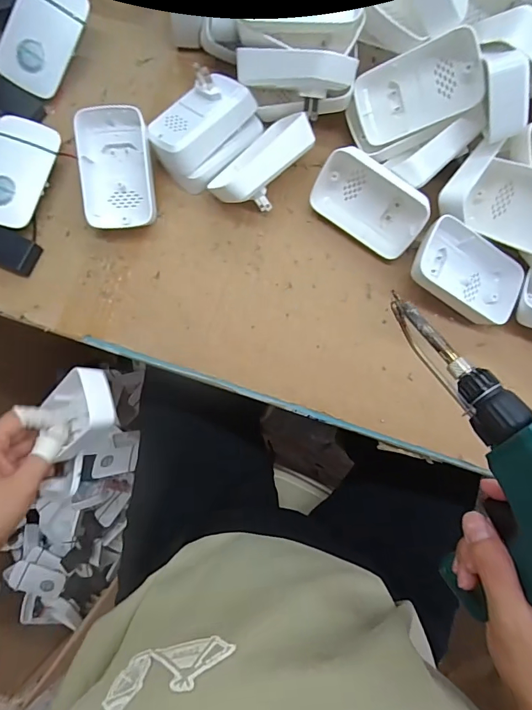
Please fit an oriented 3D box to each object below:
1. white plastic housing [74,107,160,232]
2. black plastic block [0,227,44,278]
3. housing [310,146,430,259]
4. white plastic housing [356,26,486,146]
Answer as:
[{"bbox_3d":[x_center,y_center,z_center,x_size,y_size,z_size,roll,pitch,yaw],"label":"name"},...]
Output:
[{"bbox_3d":[-0.130,-0.161,0.373,0.061,0.027,0.098,-5,100,-15],"label":"white plastic housing"},{"bbox_3d":[-0.230,-0.093,0.381,0.050,0.016,0.032,22,82,3],"label":"black plastic block"},{"bbox_3d":[0.090,-0.131,0.372,0.096,0.027,0.061,35,127,3],"label":"housing"},{"bbox_3d":[0.126,-0.221,0.361,0.099,0.026,0.061,-9,116,31],"label":"white plastic housing"}]

